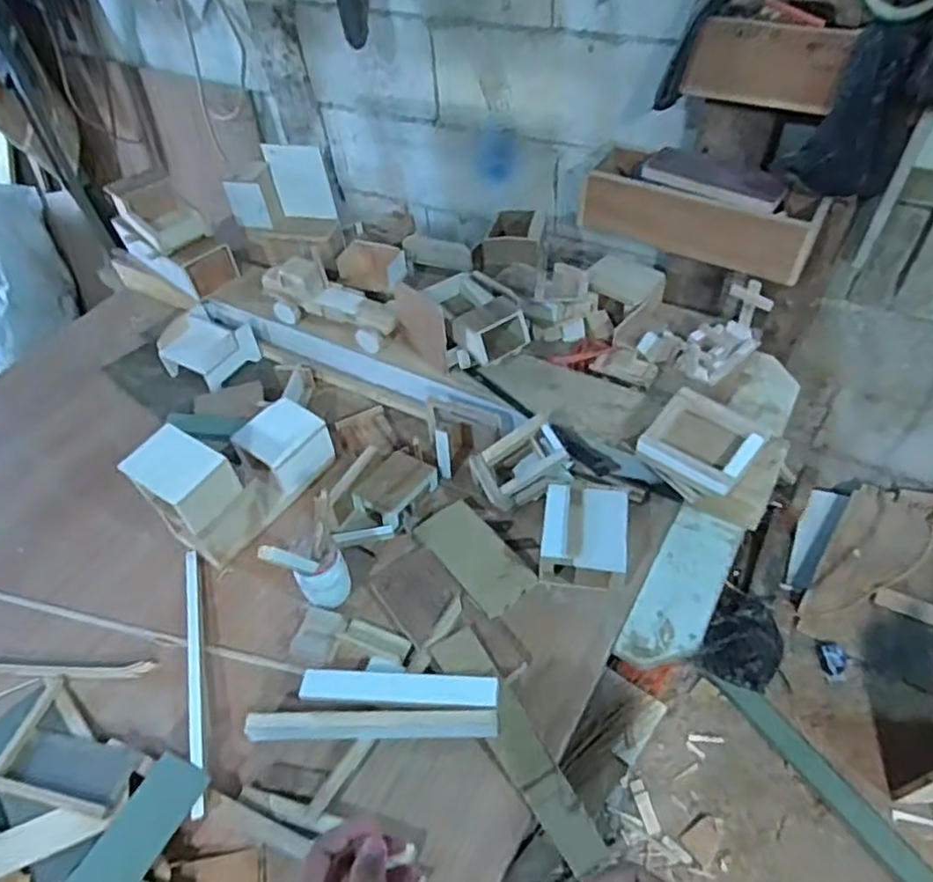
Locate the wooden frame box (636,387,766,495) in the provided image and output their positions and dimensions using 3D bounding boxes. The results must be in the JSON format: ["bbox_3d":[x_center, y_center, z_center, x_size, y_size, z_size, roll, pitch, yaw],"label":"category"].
[{"bbox_3d":[0.311,0.003,0.867,0.135,0.042,0.118,29,58,26],"label":"wooden frame box"}]

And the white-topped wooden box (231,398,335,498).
[{"bbox_3d":[-0.273,0.011,0.990,0.113,0.073,0.111,33,60,28],"label":"white-topped wooden box"}]

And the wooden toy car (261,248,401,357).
[{"bbox_3d":[-0.238,-0.237,1.112,0.271,0.102,0.084,23,56,22],"label":"wooden toy car"}]

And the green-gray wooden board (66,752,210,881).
[{"bbox_3d":[-0.351,0.423,0.679,0.073,0.012,0.176,20,61,23],"label":"green-gray wooden board"}]

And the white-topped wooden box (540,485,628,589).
[{"bbox_3d":[0.155,0.126,0.853,0.105,0.075,0.116,5,50,9],"label":"white-topped wooden box"}]

